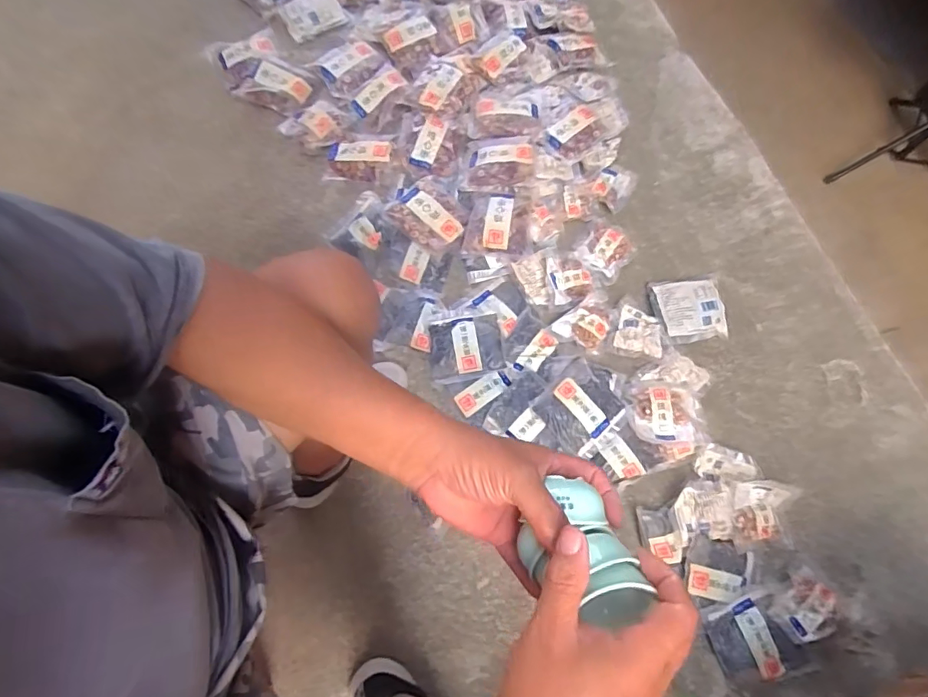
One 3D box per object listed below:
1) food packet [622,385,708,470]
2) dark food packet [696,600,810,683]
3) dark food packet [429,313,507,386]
[{"bbox_3d":[0.367,0.132,0.888,0.126,0.026,0.141,-11,71,-3],"label":"food packet"},{"bbox_3d":[0.458,0.462,0.786,0.143,0.022,0.111,-7,71,-2],"label":"dark food packet"},{"bbox_3d":[0.004,-0.002,0.931,0.135,0.017,0.116,-11,71,-3],"label":"dark food packet"}]

